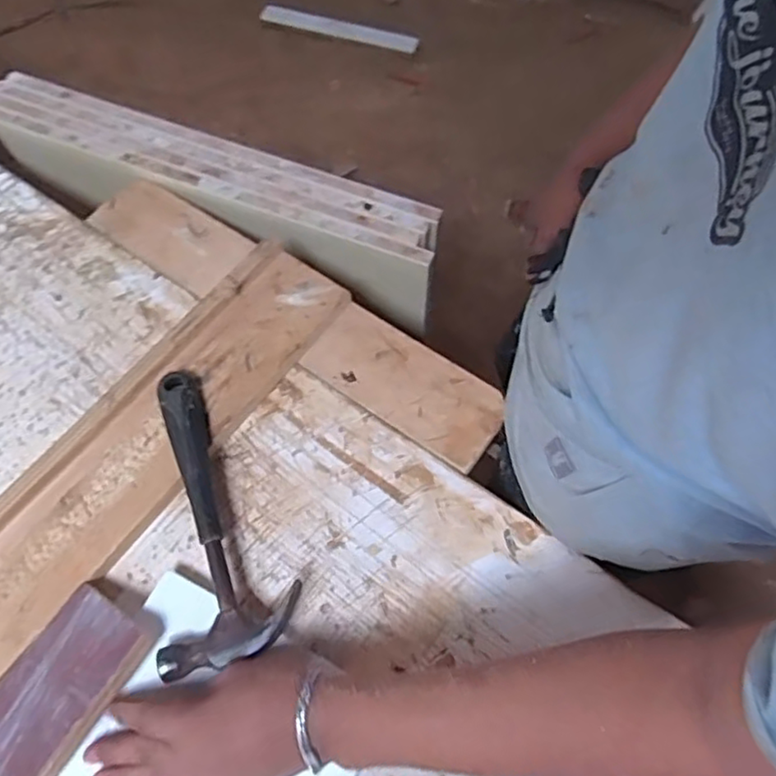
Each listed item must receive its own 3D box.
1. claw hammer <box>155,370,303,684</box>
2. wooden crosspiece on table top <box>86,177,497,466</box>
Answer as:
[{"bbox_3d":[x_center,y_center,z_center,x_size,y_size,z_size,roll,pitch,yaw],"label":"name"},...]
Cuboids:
[{"bbox_3d":[-0.150,0.095,0.546,0.107,0.044,0.254,-17,66,-9],"label":"claw hammer"},{"bbox_3d":[-0.104,-0.084,0.665,0.488,0.009,0.085,33,69,16],"label":"wooden crosspiece on table top"}]

